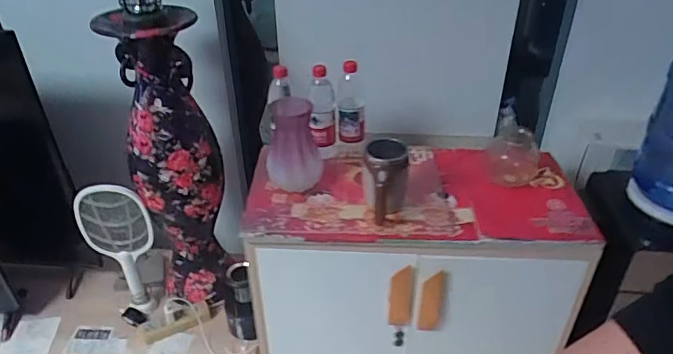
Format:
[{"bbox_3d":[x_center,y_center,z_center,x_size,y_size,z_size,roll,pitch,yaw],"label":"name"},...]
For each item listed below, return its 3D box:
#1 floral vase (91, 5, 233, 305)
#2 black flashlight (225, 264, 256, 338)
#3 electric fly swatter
[{"bbox_3d":[-0.389,-0.013,1.220,0.194,0.785,0.187,-11,36,-15],"label":"floral vase"},{"bbox_3d":[-0.254,0.327,1.283,0.069,0.206,0.084,-8,35,-10],"label":"black flashlight"},{"bbox_3d":[-0.556,0.194,1.287,0.164,0.423,0.057,3,34,6],"label":"electric fly swatter"}]

